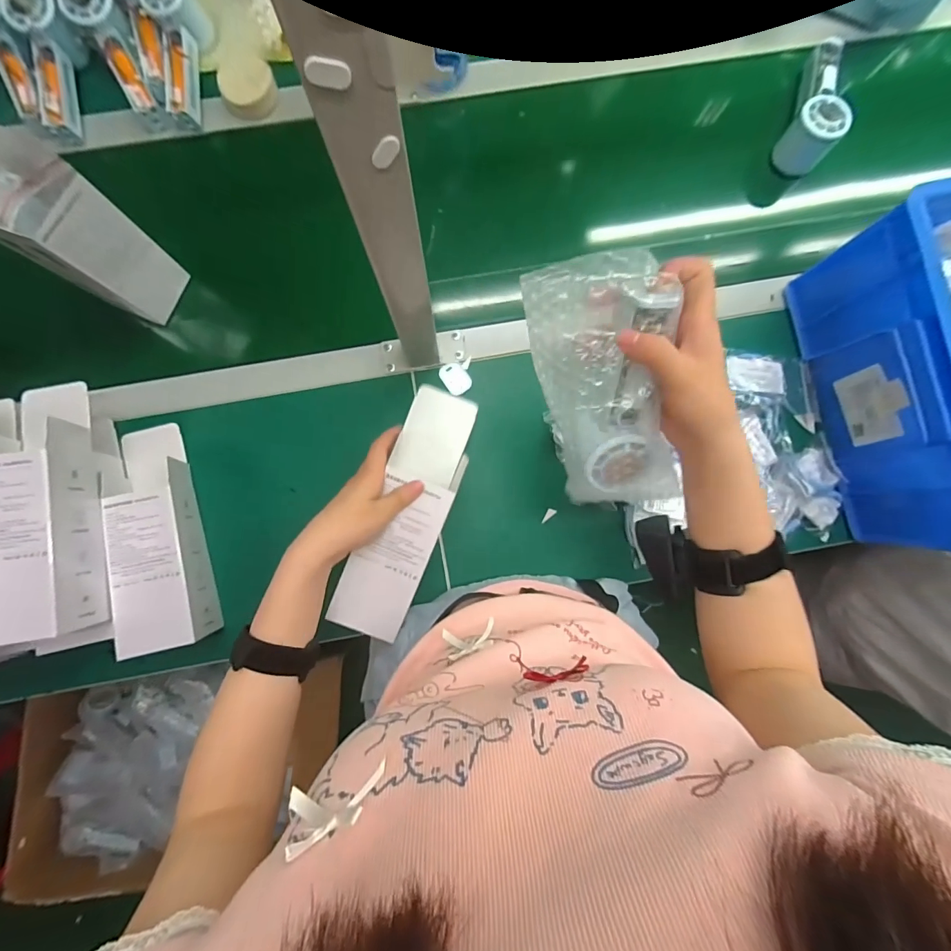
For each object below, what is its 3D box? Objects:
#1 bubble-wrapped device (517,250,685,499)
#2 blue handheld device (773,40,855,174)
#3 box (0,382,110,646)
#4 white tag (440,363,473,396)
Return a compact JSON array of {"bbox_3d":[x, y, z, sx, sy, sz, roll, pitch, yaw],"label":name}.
[{"bbox_3d":[0.101,-0.056,0.323,0.081,0.062,0.195,-24,123,-3],"label":"bubble-wrapped device"},{"bbox_3d":[0.420,-0.453,0.530,0.054,0.059,0.148,24,87,0],"label":"blue handheld device"},{"bbox_3d":[-0.405,0.027,0.403,0.072,0.072,0.244,-9,87,-2],"label":"box"},{"bbox_3d":[-0.024,-0.119,0.526,0.032,0.006,0.039,-34,88,-3],"label":"white tag"}]

